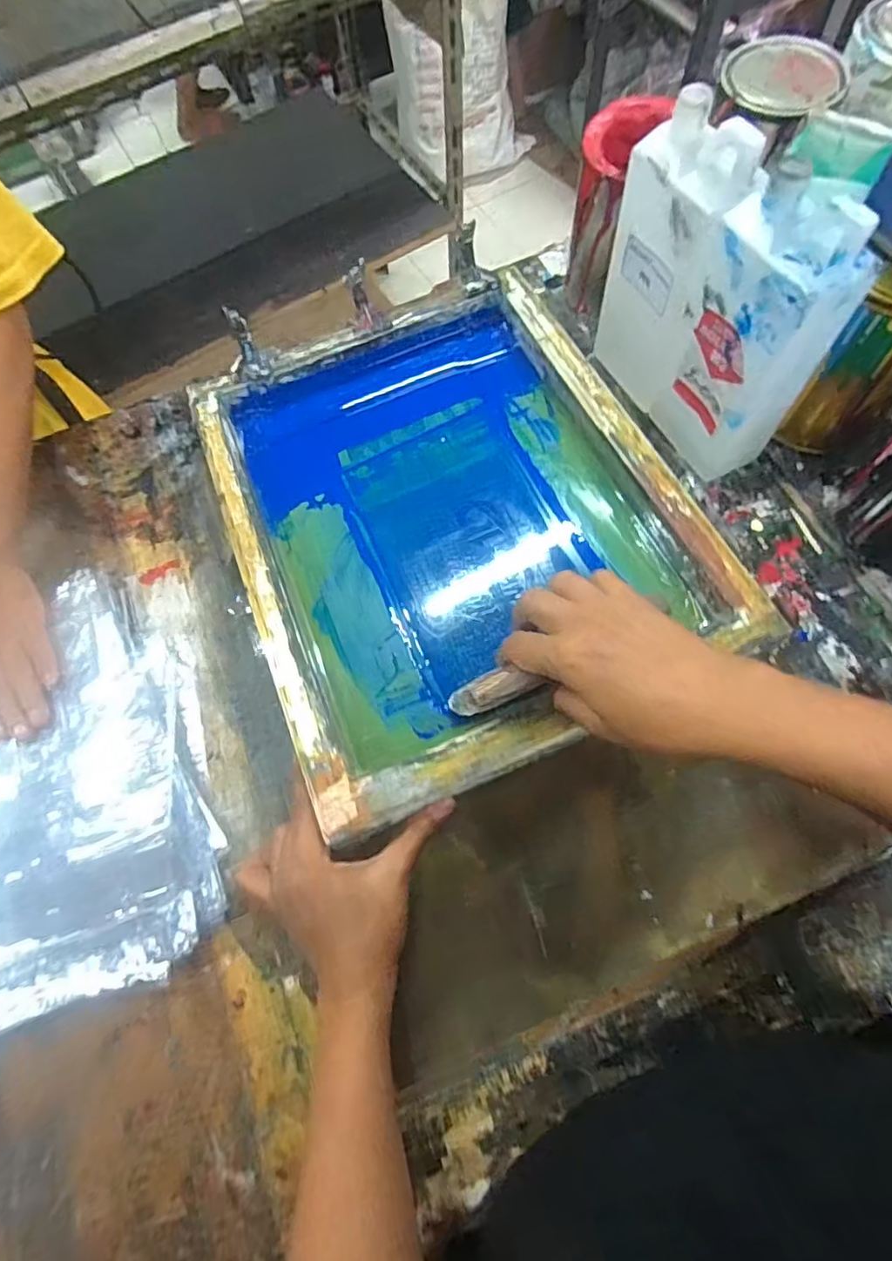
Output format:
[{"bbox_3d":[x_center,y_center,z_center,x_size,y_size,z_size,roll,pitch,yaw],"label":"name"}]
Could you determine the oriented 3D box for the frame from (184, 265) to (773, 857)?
[{"bbox_3d":[0.003,-0.100,0.501,0.350,0.051,0.432,-23,66,-4],"label":"frame"}]

